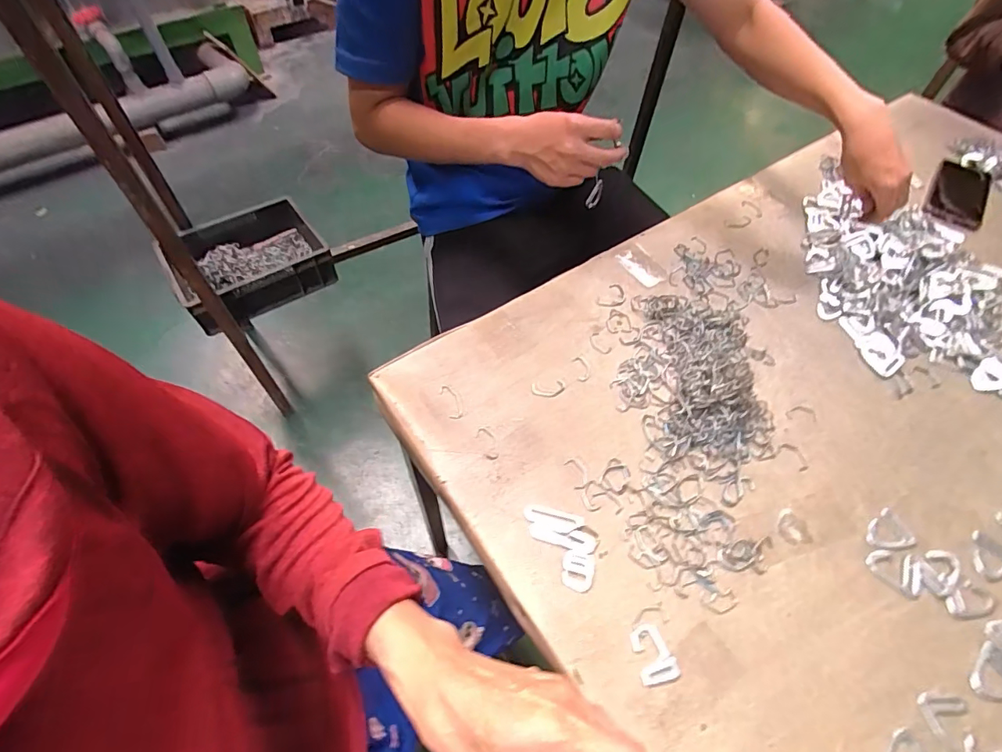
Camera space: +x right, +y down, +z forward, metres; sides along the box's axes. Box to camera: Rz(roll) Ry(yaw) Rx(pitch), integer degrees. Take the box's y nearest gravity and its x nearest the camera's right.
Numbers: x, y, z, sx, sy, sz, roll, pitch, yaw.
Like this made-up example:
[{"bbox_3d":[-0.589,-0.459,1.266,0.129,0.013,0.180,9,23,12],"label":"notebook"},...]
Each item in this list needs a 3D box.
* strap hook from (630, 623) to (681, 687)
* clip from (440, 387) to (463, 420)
[{"bbox_3d":[0.127,0.228,0.389,0.032,0.004,0.042,-7,56,-9],"label":"strap hook"},{"bbox_3d":[-0.054,0.028,0.512,0.016,0.004,0.043,-16,58,-14],"label":"clip"}]

